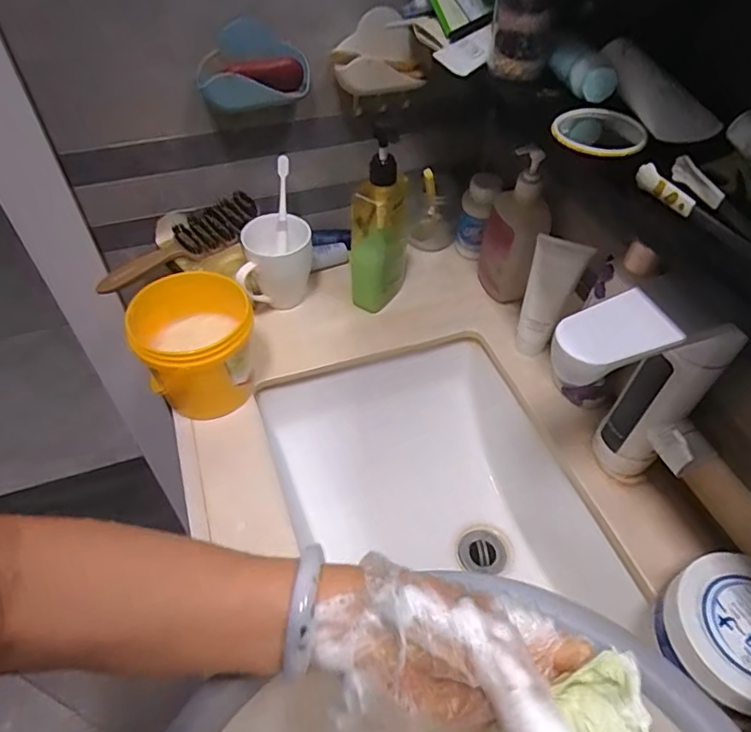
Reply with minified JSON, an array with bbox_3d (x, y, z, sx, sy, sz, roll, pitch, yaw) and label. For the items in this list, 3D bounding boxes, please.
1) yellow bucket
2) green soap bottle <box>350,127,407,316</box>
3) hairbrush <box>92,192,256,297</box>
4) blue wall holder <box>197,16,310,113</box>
[{"bbox_3d":[-0.190,-0.021,0.587,0.111,0.114,0.118,1,49,-1],"label":"yellow bucket"},{"bbox_3d":[0.004,-0.169,0.660,0.067,0.227,0.062,5,49,3],"label":"green soap bottle"},{"bbox_3d":[-0.233,-0.147,0.655,0.205,0.047,0.065,-33,58,-26],"label":"hairbrush"},{"bbox_3d":[-0.128,-0.317,0.583,0.117,0.078,0.049,-13,51,-12],"label":"blue wall holder"}]

